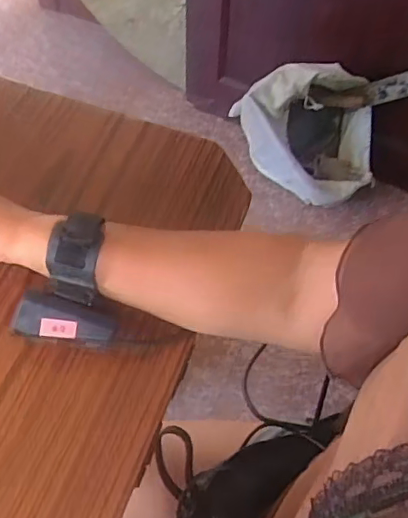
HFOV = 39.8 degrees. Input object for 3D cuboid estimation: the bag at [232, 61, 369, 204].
[{"bbox_3d":[0.224,-0.291,1.280,0.351,0.309,0.192,18,59,8],"label":"bag"}]

